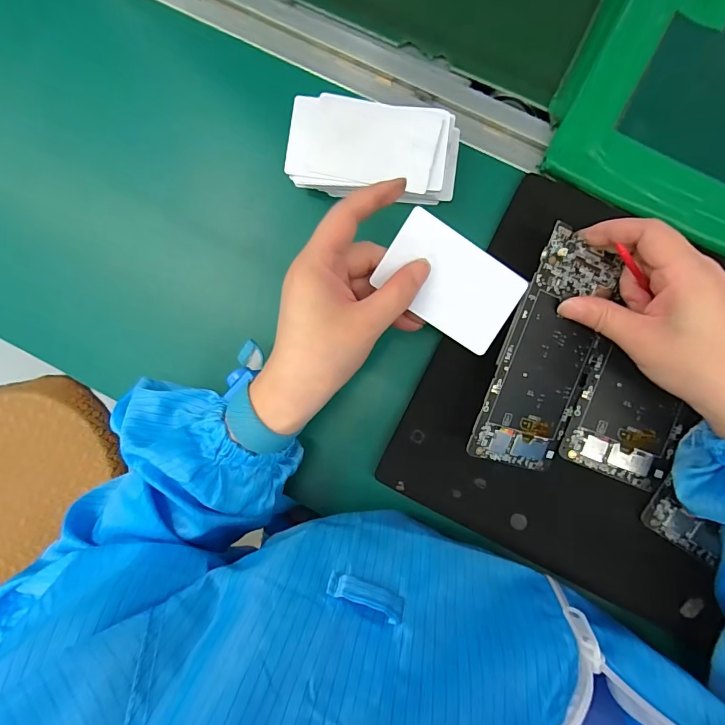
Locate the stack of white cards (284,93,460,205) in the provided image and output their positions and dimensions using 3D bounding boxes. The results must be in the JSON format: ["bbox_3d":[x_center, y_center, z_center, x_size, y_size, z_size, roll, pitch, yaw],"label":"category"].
[{"bbox_3d":[0.009,-0.146,0.306,0.114,0.033,0.065,9,91,5],"label":"stack of white cards"}]

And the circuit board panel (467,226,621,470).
[{"bbox_3d":[0.124,-0.004,0.287,0.071,0.005,0.153,15,98,-21],"label":"circuit board panel"}]

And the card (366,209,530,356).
[{"bbox_3d":[0.055,-0.049,0.265,0.086,0.004,0.055,31,93,-11],"label":"card"}]

